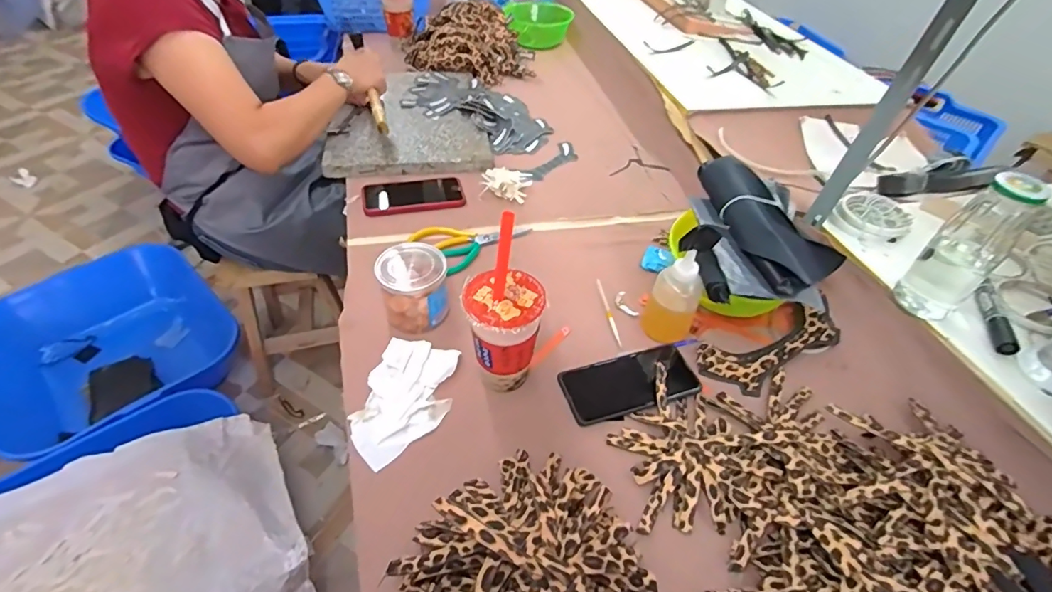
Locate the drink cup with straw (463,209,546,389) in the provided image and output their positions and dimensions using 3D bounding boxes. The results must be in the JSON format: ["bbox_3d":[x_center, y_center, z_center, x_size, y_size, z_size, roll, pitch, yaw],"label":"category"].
[{"bbox_3d":[-0.022,0.020,0.529,0.078,0.212,0.078,2,46,-2],"label":"drink cup with straw"}]

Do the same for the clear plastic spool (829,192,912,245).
[{"bbox_3d":[0.493,-0.114,0.708,0.093,0.023,0.107,33,52,25],"label":"clear plastic spool"}]

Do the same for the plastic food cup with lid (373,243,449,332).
[{"bbox_3d":[-0.141,-0.012,0.635,0.078,0.088,0.073,2,46,-2],"label":"plastic food cup with lid"}]

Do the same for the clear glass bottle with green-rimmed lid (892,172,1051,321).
[{"bbox_3d":[0.483,-0.052,0.543,0.054,0.167,0.063,-30,55,-29],"label":"clear glass bottle with green-rimmed lid"}]

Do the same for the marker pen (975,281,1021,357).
[{"bbox_3d":[0.542,0.024,0.579,0.023,0.017,0.118,16,47,11],"label":"marker pen"}]

